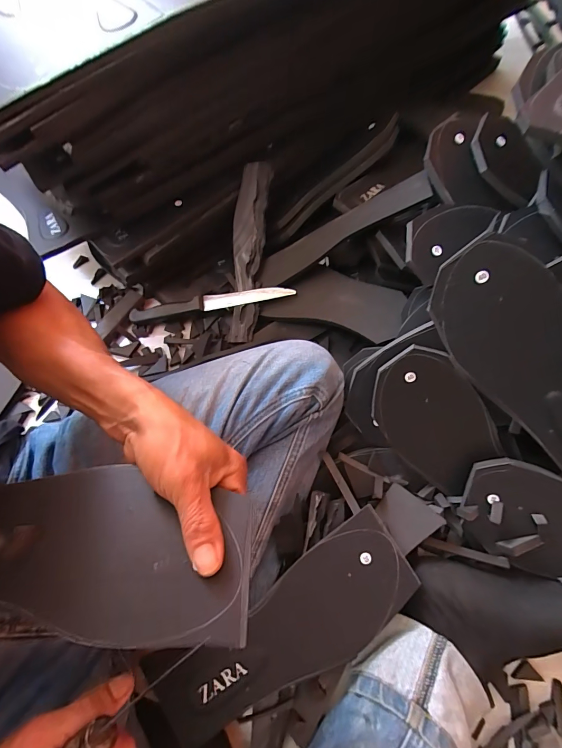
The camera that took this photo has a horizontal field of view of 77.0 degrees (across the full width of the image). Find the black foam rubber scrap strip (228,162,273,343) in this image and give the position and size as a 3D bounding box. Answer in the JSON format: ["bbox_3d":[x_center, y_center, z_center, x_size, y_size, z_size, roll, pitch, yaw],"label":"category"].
[{"bbox_3d":[-0.048,-0.176,0.521,0.047,0.029,0.258,5,91,5],"label":"black foam rubber scrap strip"}]

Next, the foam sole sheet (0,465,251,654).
[{"bbox_3d":[-0.139,0.110,0.225,0.235,0.010,0.096,2,56,2],"label":"foam sole sheet"}]

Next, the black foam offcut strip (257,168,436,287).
[{"bbox_3d":[0.069,-0.184,0.466,0.241,0.017,0.050,-23,65,26],"label":"black foam offcut strip"}]

